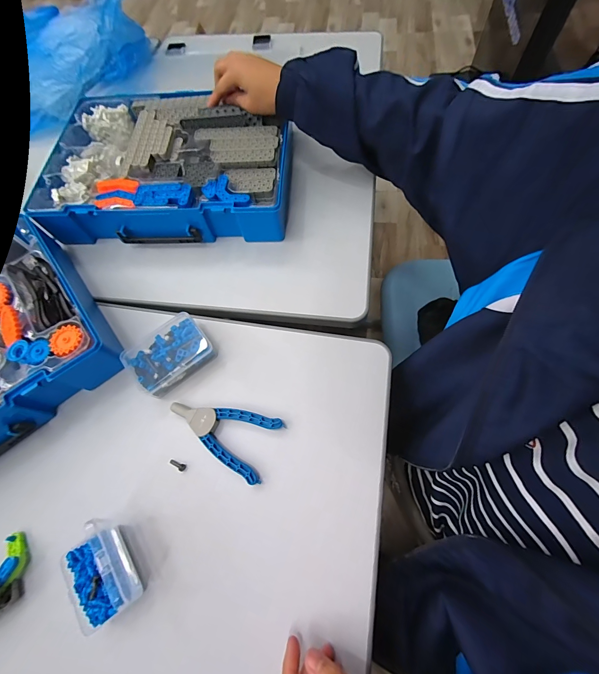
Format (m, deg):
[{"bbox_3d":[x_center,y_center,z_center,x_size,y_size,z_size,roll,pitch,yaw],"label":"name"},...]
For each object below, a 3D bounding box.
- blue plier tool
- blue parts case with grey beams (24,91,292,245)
[{"bbox_3d":[-0.088,0.102,0.359,0.125,0.017,0.067,23,71,14],"label":"blue plier tool"},{"bbox_3d":[-0.199,-0.273,0.490,0.352,0.066,0.264,0,69,1],"label":"blue parts case with grey beams"}]

